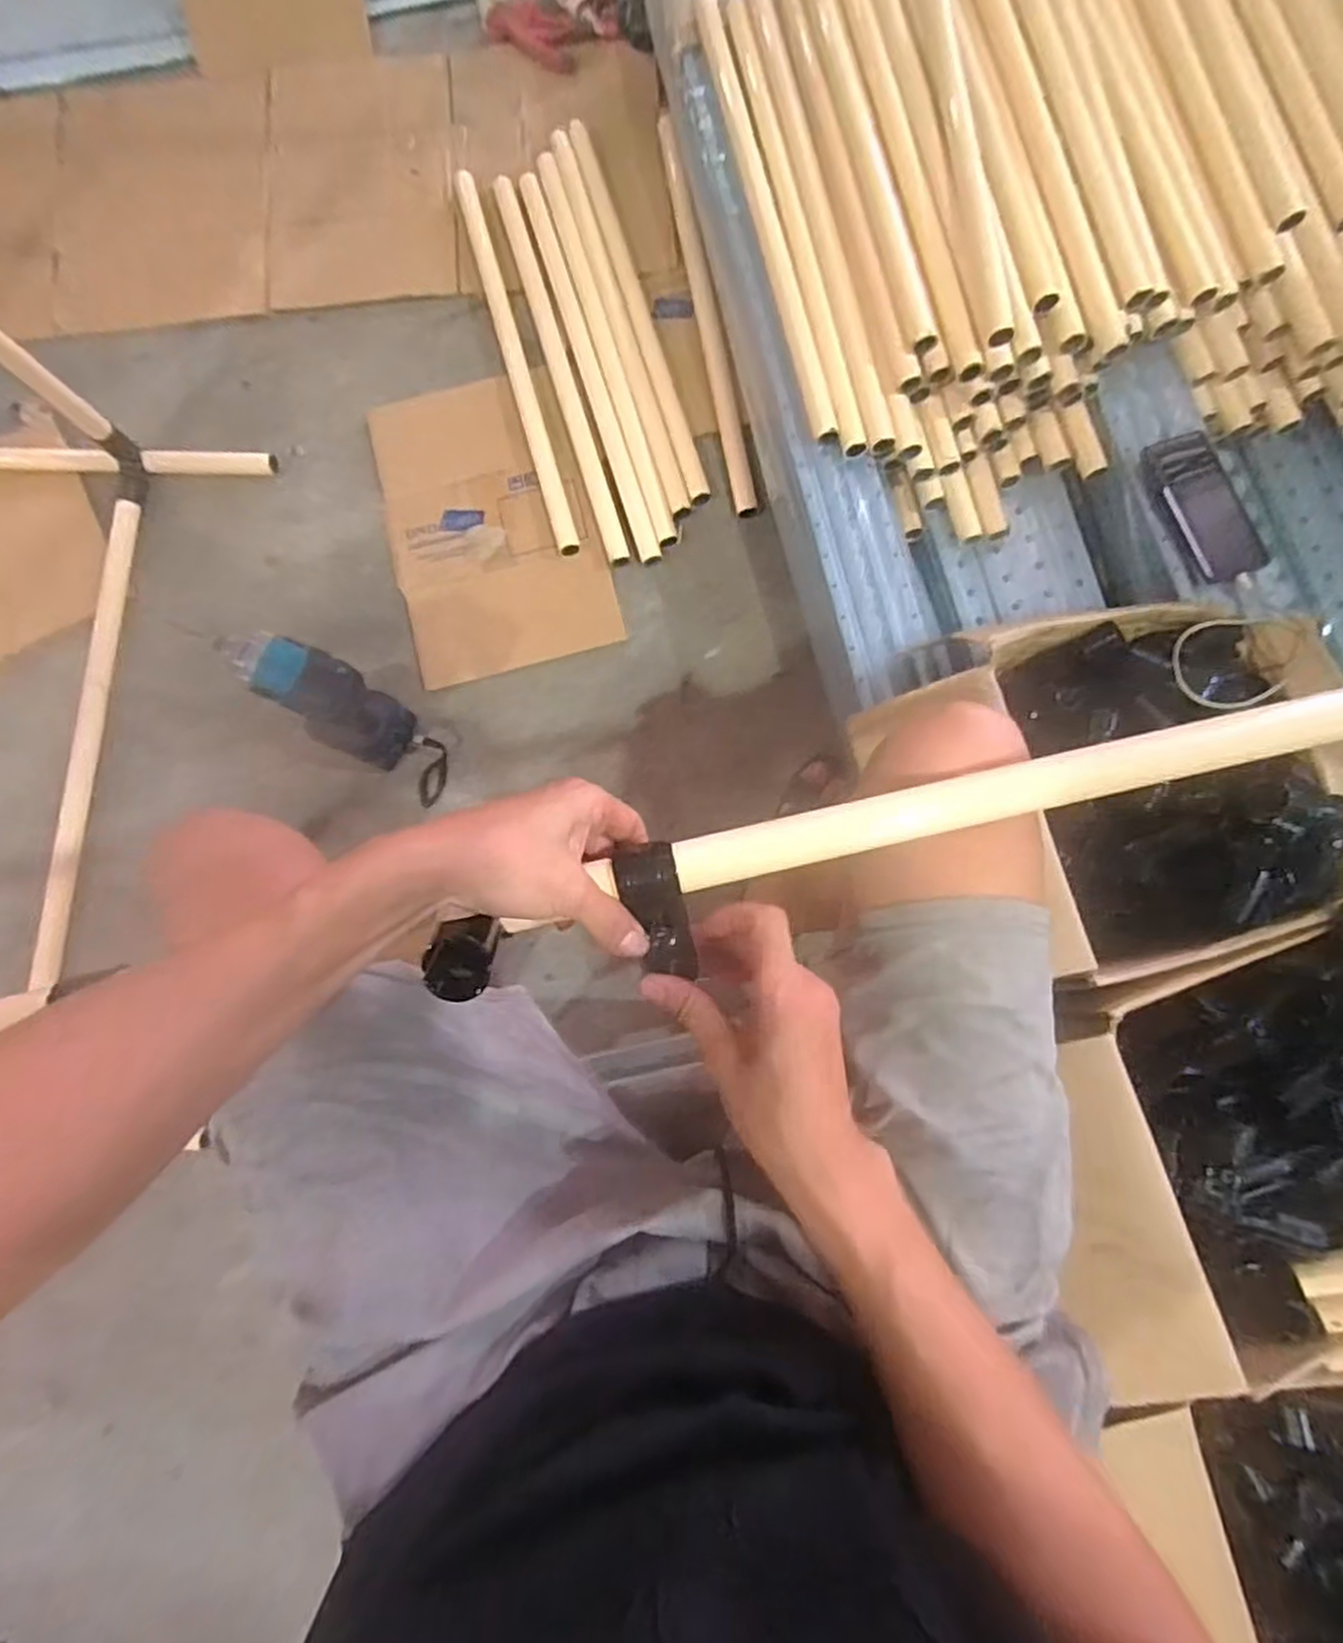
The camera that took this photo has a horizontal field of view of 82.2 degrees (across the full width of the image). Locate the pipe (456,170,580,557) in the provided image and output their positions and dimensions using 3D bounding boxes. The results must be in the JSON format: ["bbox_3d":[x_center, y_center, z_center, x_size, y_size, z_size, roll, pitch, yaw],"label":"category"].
[{"bbox_3d":[-0.205,-0.609,1.002,0.028,0.032,0.589,-16,81,-2],"label":"pipe"}]

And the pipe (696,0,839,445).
[{"bbox_3d":[0.106,-0.687,0.866,0.033,0.023,0.573,-13,81,-1],"label":"pipe"}]

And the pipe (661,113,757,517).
[{"bbox_3d":[0.045,-0.666,0.999,0.029,0.024,0.574,-10,81,-1],"label":"pipe"}]

